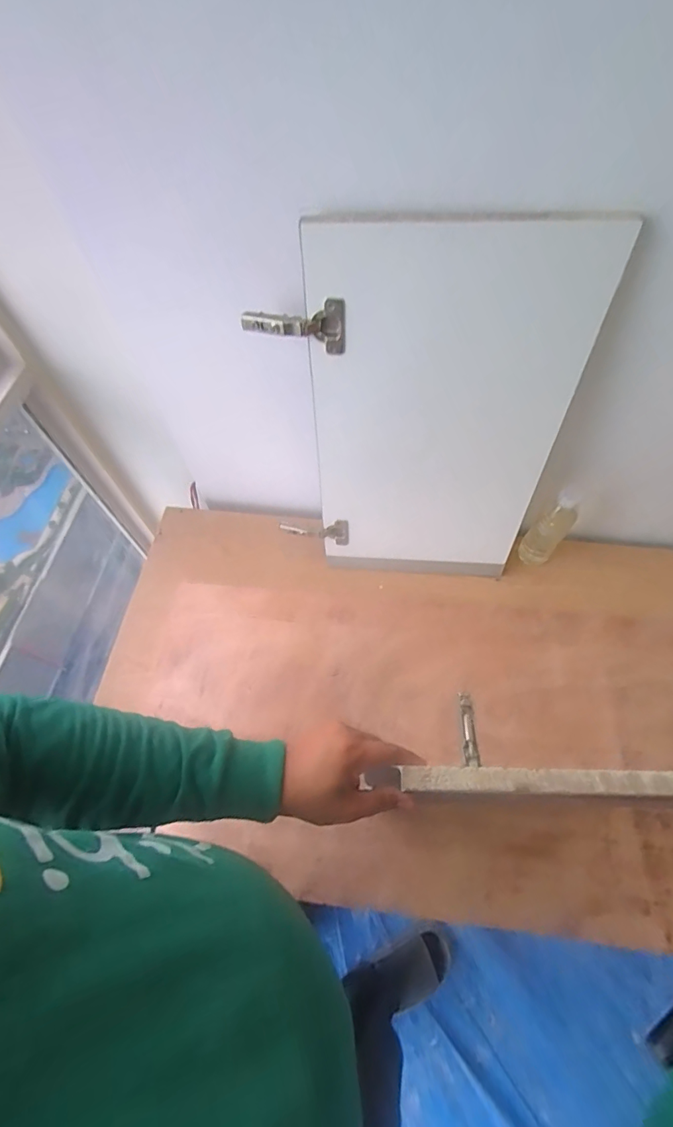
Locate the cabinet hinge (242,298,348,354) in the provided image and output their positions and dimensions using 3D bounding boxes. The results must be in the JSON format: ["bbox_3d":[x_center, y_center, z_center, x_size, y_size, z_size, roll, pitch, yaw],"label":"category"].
[{"bbox_3d":[-0.049,-0.268,0.531,0.120,0.058,0.021,4,62,6],"label":"cabinet hinge"}]

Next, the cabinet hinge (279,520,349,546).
[{"bbox_3d":[-0.039,-0.057,0.800,0.121,0.054,0.023,5,62,6],"label":"cabinet hinge"}]

